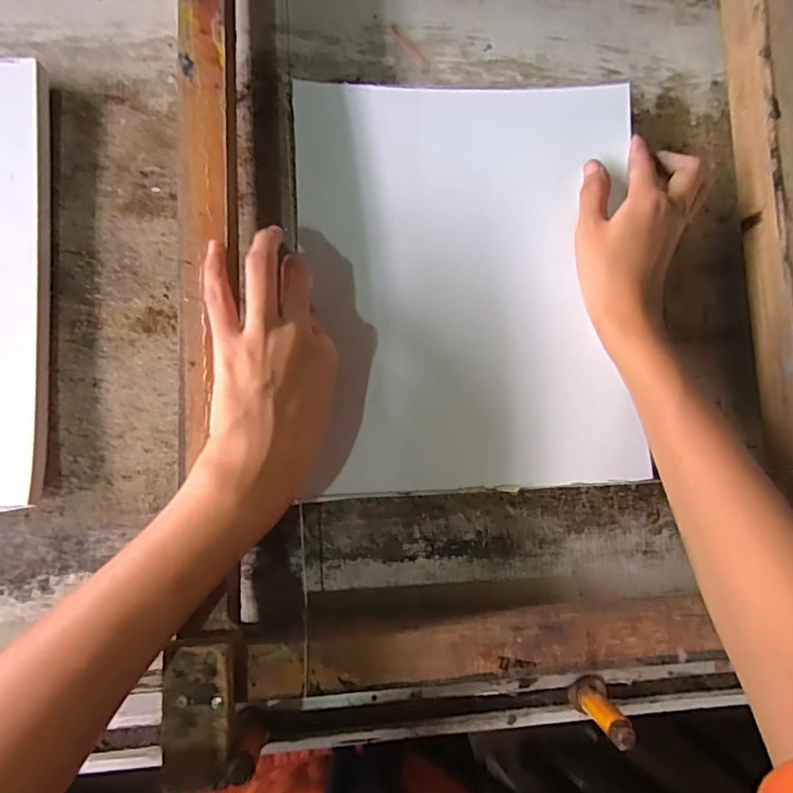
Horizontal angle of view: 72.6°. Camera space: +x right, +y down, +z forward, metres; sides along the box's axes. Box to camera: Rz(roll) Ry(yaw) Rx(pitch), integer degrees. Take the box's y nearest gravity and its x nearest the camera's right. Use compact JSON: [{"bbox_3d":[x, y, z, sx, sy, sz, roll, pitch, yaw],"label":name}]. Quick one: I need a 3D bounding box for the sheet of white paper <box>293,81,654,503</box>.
[{"bbox_3d":[0.048,-0.073,0.352,0.212,0.007,0.264,-2,86,-3],"label":"sheet of white paper"}]

